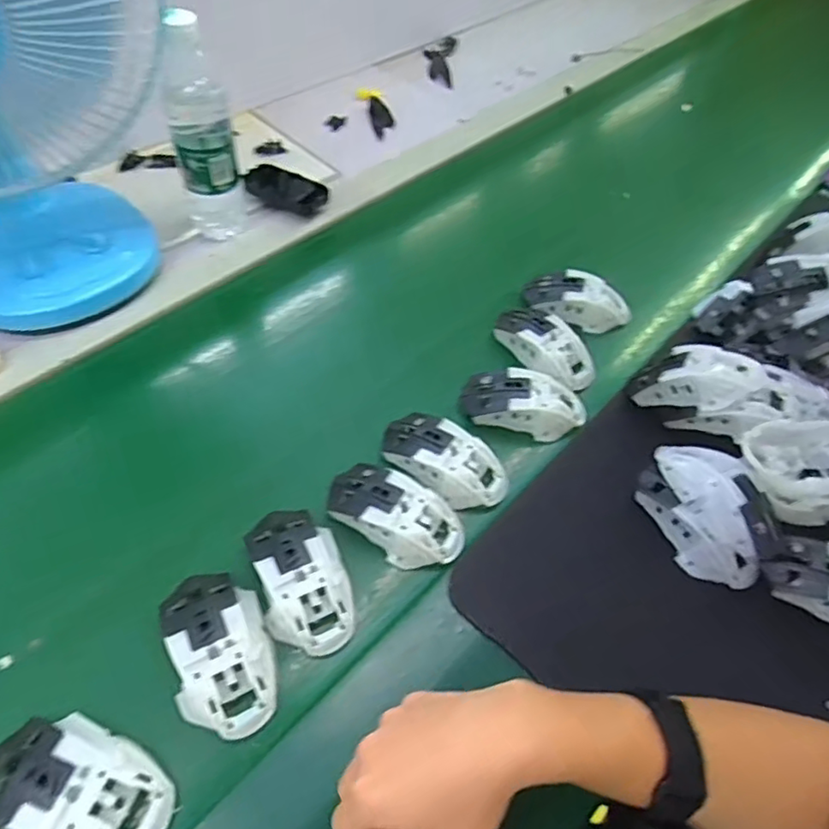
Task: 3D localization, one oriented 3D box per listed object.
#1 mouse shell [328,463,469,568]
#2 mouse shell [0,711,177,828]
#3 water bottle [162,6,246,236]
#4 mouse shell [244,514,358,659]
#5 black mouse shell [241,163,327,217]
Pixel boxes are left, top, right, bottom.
[{"bbox_3d":[-0.018,0.080,0.500,0.115,0.033,0.068,31,56,21],"label":"mouse shell"},{"bbox_3d":[-0.209,0.227,0.374,0.116,0.034,0.067,18,52,11],"label":"mouse shell"},{"bbox_3d":[-0.227,-0.304,0.649,0.063,0.227,0.074,-13,53,-13],"label":"water bottle"},{"bbox_3d":[-0.085,0.122,0.462,0.063,0.036,0.112,-16,54,-15],"label":"mouse shell"},{"bbox_3d":[-0.163,-0.279,0.764,0.116,0.026,0.050,25,54,16],"label":"black mouse shell"}]

